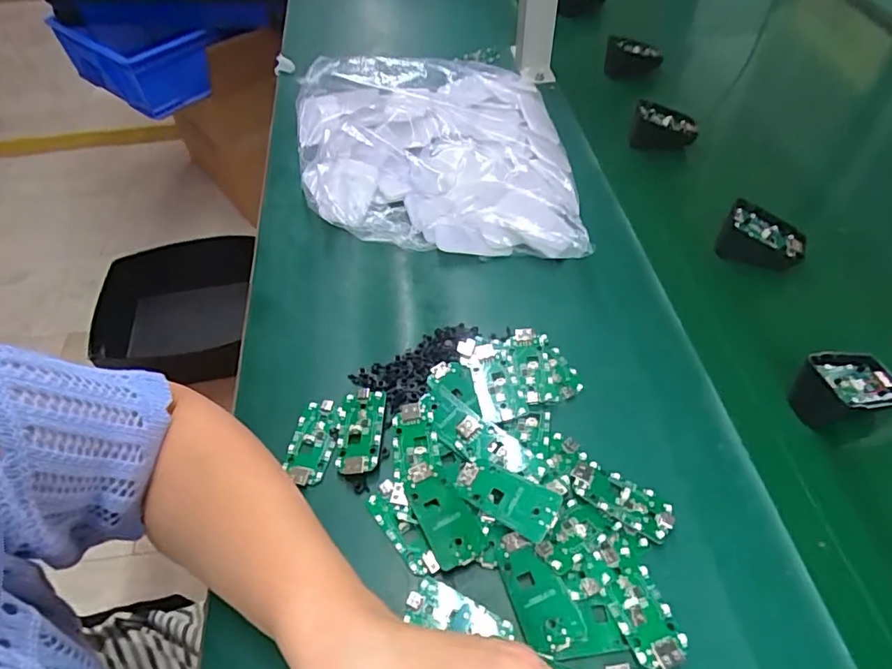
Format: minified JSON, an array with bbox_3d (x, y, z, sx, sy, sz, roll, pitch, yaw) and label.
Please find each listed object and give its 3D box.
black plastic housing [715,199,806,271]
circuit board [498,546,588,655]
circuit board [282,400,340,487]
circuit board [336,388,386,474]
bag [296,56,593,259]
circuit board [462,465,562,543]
[{"bbox_3d":[0.279,-0.086,0.488,0.070,0.036,0.056,24,58,22],"label":"black plastic housing"},{"bbox_3d":[0.052,0.147,0.309,0.032,0.004,0.054,-29,57,5],"label":"circuit board"},{"bbox_3d":[-0.091,0.073,0.380,0.031,0.004,0.059,6,53,10],"label":"circuit board"},{"bbox_3d":[-0.059,0.065,0.378,0.032,0.009,0.062,-1,52,5],"label":"circuit board"},{"bbox_3d":[-0.018,-0.175,0.537,0.272,0.061,0.297,-6,51,1],"label":"bag"},{"bbox_3d":[0.040,0.100,0.335,0.055,0.004,0.031,21,58,26],"label":"circuit board"}]

